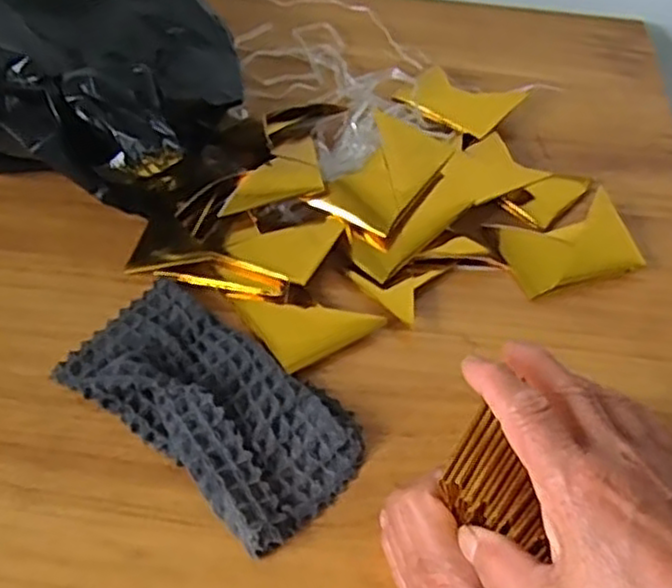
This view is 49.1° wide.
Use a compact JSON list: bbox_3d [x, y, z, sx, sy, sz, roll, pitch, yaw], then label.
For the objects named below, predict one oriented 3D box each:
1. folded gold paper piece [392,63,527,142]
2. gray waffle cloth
[{"bbox_3d":[0.105,-0.167,0.640,0.101,0.016,0.063,22,63,9],"label":"folded gold paper piece"},{"bbox_3d":[-0.075,0.062,0.445,0.185,0.023,0.094,34,56,22],"label":"gray waffle cloth"}]

